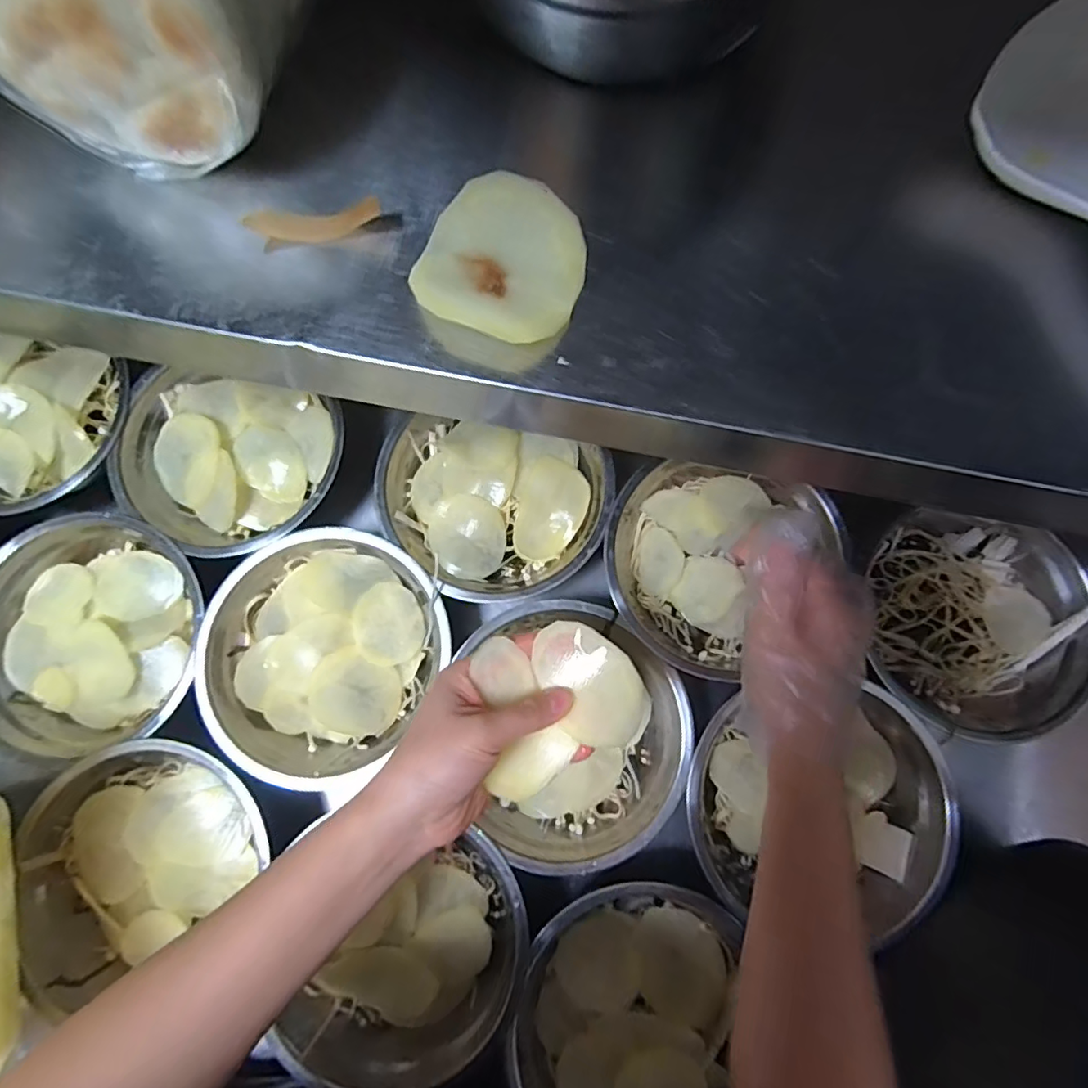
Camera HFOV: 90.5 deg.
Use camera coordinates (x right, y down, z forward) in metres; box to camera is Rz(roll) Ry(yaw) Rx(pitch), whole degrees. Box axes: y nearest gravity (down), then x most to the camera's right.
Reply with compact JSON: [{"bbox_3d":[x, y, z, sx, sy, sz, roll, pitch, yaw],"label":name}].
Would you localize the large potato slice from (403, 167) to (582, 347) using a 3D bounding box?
[{"bbox_3d":[-0.016,-0.113,0.212,0.062,0.014,0.072,19,80,4],"label":"large potato slice"}]

